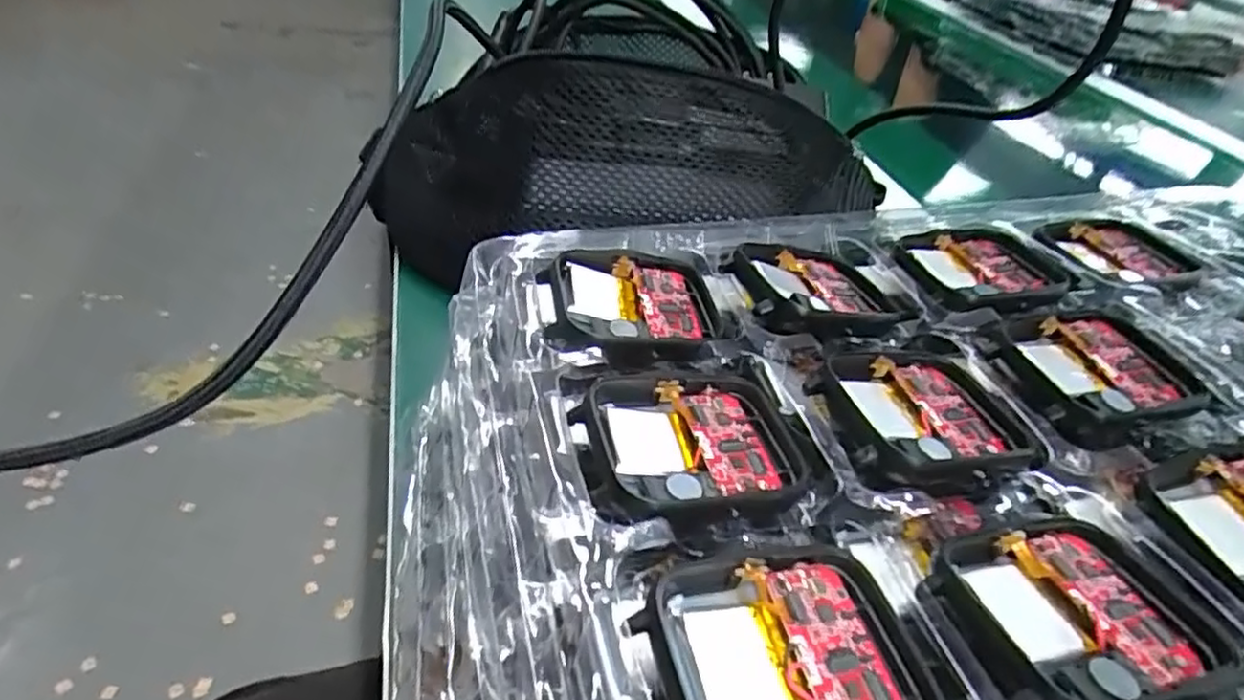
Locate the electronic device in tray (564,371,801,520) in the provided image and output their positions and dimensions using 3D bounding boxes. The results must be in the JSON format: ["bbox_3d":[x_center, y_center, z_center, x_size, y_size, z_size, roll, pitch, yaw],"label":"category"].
[{"bbox_3d":[0.014,0.019,0.145,0.050,0.009,0.039,-8,42,-18],"label":"electronic device in tray"}]

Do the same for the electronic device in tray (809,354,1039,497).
[{"bbox_3d":[0.070,0.014,0.157,0.050,0.008,0.038,-8,42,-19],"label":"electronic device in tray"}]

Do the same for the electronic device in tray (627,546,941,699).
[{"bbox_3d":[0.028,0.051,0.109,0.046,0.007,0.038,-7,41,-17],"label":"electronic device in tray"}]

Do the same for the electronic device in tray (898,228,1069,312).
[{"bbox_3d":[0.111,-0.025,0.207,0.048,0.006,0.040,-6,42,-17],"label":"electronic device in tray"}]

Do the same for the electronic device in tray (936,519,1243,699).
[{"bbox_3d":[0.082,0.047,0.122,0.047,0.006,0.036,-6,41,-17],"label":"electronic device in tray"}]

